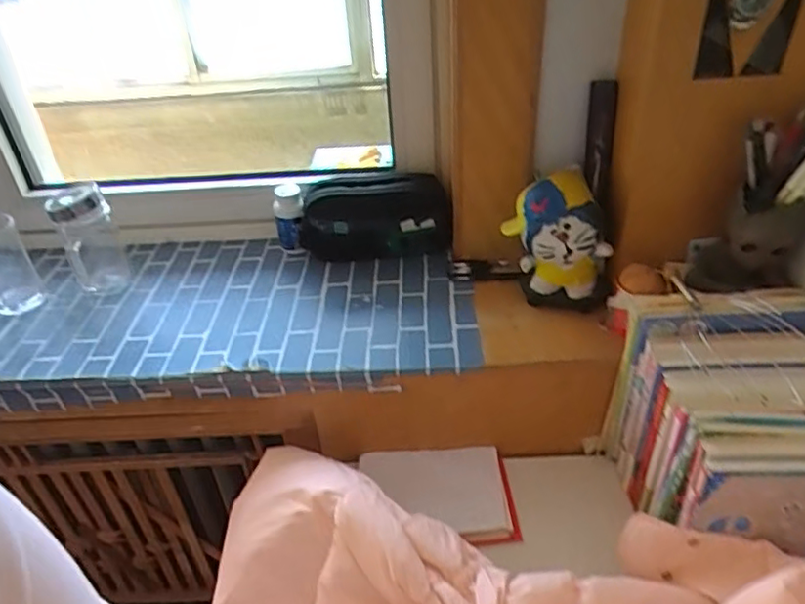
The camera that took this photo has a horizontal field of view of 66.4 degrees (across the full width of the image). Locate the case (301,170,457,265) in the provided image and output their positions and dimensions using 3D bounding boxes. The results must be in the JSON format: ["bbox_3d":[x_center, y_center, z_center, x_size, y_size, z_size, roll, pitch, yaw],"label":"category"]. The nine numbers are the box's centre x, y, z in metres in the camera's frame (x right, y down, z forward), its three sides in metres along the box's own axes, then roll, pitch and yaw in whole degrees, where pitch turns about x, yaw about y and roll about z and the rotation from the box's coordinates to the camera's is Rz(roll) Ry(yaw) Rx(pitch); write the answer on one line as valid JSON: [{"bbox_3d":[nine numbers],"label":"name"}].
[{"bbox_3d":[-0.043,-0.121,0.942,0.230,0.126,0.058,-8,37,-4],"label":"case"}]

